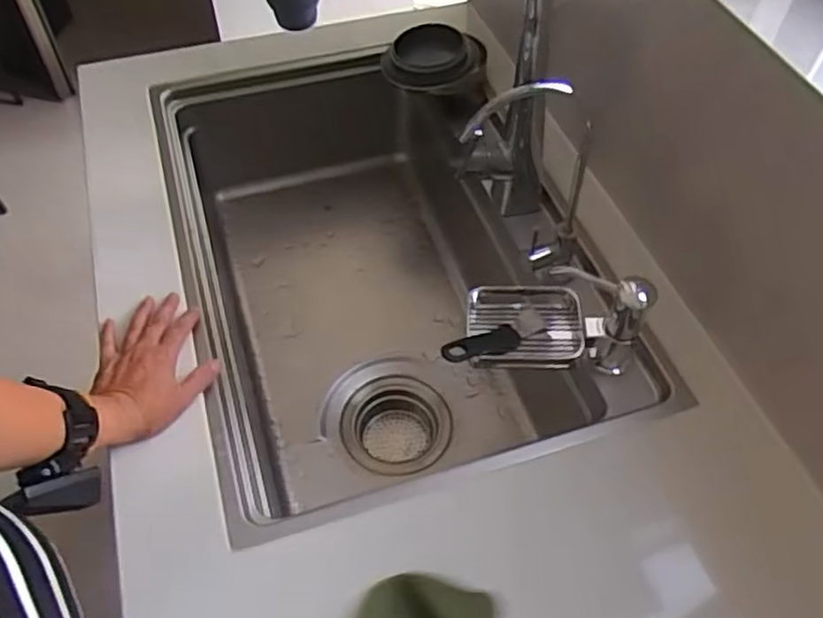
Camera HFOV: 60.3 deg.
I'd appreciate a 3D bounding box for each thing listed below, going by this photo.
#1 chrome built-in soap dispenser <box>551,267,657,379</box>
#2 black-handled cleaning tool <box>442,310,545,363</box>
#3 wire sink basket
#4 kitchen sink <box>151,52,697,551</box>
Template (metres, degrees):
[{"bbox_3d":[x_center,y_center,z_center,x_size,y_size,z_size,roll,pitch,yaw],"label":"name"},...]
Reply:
[{"bbox_3d":[0.186,0.008,0.726,0.099,0.122,0.042,17,55,12],"label":"chrome built-in soap dispenser"},{"bbox_3d":[0.086,0.030,0.714,0.128,0.015,0.031,-18,54,-36],"label":"black-handled cleaning tool"},{"bbox_3d":[0.119,0.018,0.738,0.116,0.036,0.103,0,54,-1],"label":"wire sink basket"},{"bbox_3d":[-0.051,-0.033,0.932,0.435,0.281,0.666,-15,55,-11],"label":"kitchen sink"}]

